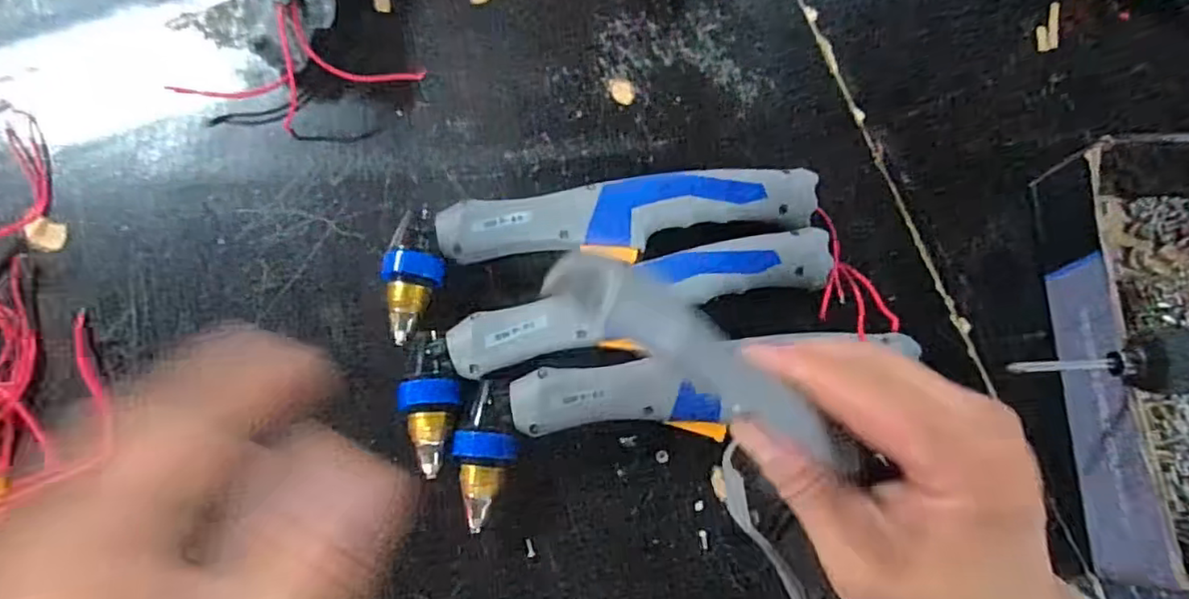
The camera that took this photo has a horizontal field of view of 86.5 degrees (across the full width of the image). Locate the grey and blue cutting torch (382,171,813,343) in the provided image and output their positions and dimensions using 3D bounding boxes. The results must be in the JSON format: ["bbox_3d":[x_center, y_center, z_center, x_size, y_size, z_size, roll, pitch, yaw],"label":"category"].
[{"bbox_3d":[-0.001,-0.044,0.390,0.256,0.038,0.069,-16,76,-4],"label":"grey and blue cutting torch"}]

